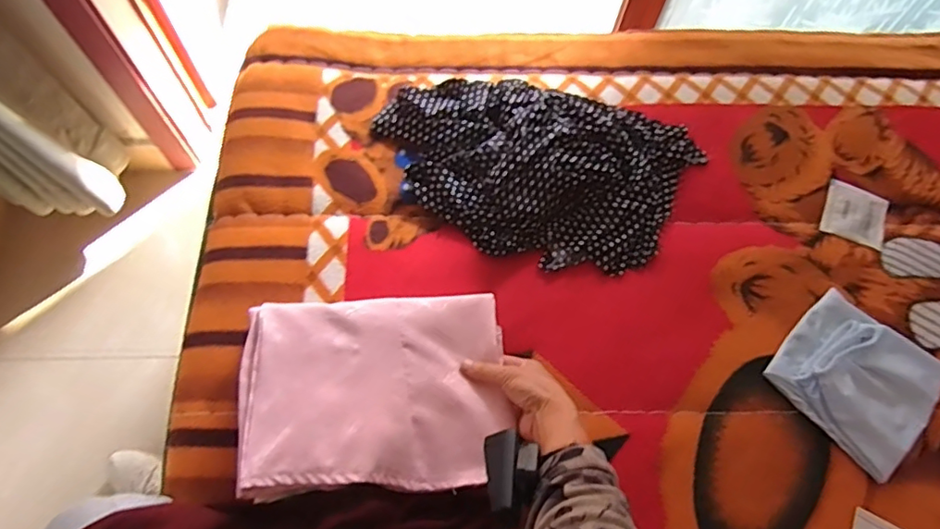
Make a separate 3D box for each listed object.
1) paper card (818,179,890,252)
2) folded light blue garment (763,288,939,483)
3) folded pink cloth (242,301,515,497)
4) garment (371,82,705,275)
[{"bbox_3d":[0.489,-0.062,0.696,0.077,0.007,0.079,25,72,10],"label":"paper card"},{"bbox_3d":[0.422,0.120,0.592,0.149,0.033,0.154,-39,73,-17],"label":"folded light blue garment"},{"bbox_3d":[-0.088,0.117,0.524,0.243,0.047,0.179,-6,65,0],"label":"folded pink cloth"},{"bbox_3d":[0.072,-0.123,0.677,0.381,0.076,0.236,12,66,8],"label":"garment"}]

